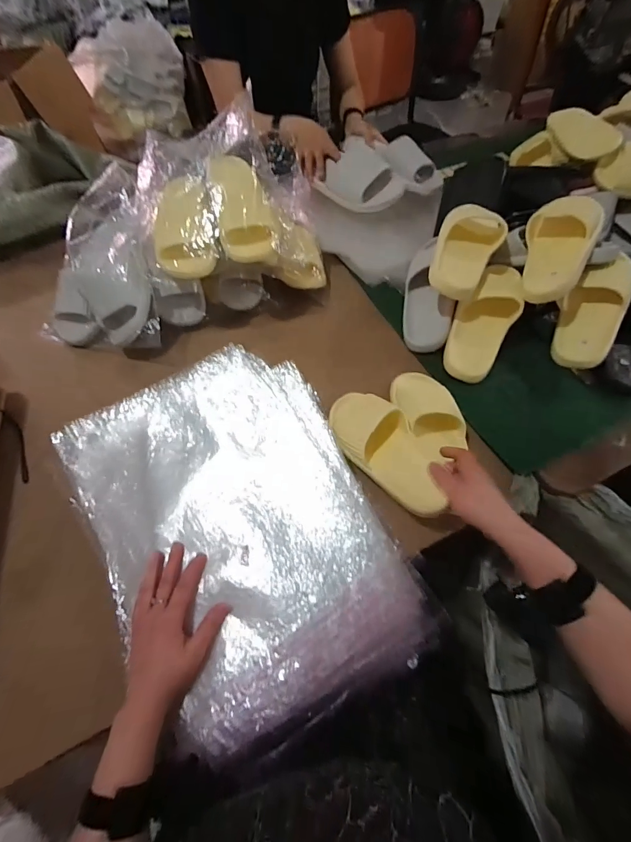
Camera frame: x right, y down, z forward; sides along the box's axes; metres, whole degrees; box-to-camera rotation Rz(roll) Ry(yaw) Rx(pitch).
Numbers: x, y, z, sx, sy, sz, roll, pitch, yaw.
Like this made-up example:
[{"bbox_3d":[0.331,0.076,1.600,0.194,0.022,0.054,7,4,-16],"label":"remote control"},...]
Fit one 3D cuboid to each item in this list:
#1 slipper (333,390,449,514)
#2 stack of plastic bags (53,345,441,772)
[{"bbox_3d":[0.104,0.041,0.543,0.106,0.058,0.226,-30,66,-15],"label":"slipper"},{"bbox_3d":[-0.113,0.127,0.494,0.354,0.069,0.499,-22,63,-11],"label":"stack of plastic bags"}]

